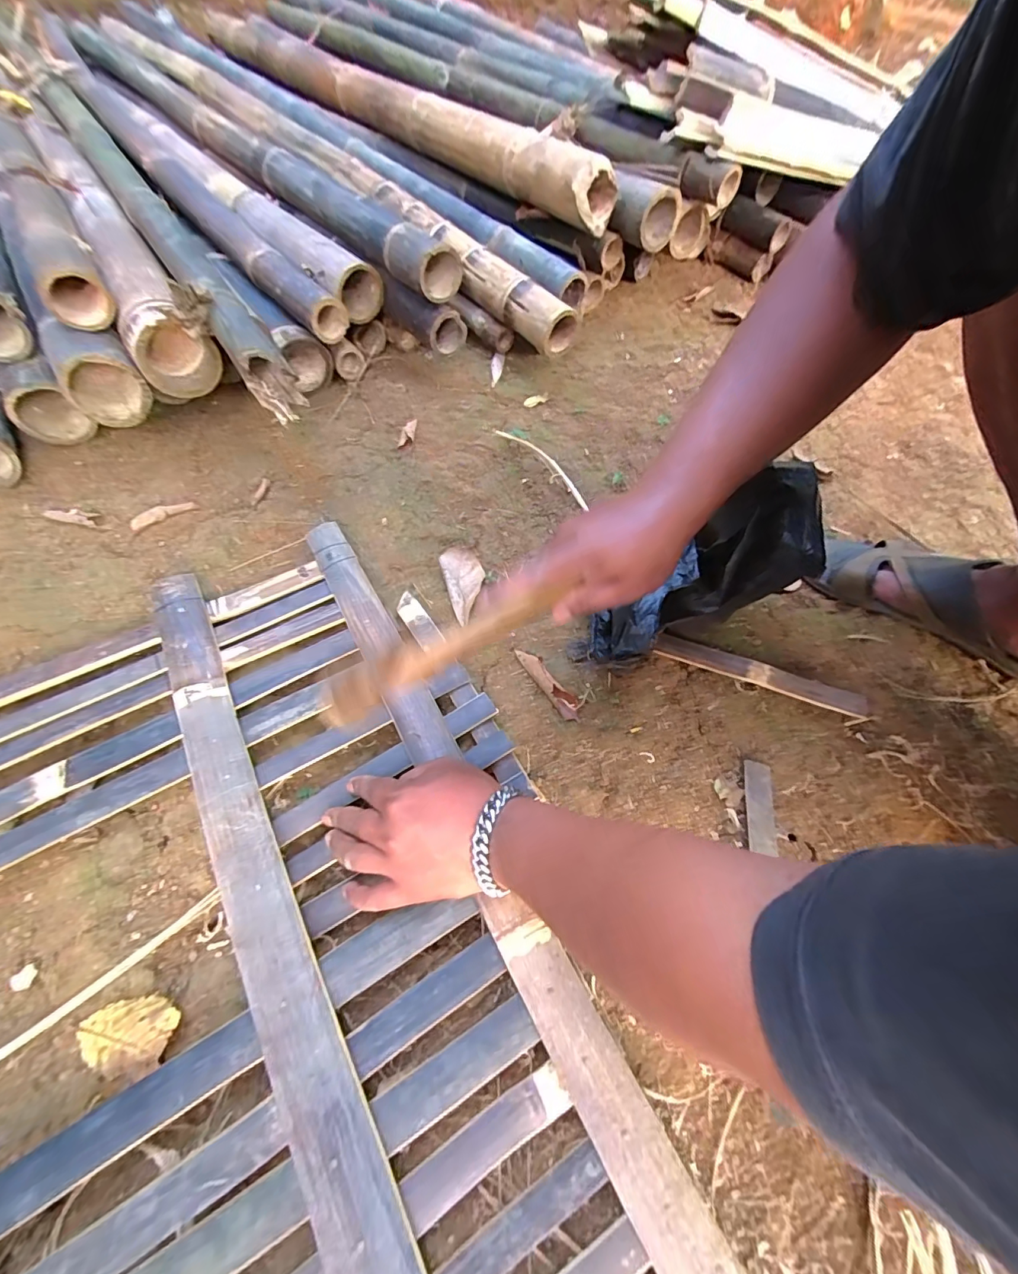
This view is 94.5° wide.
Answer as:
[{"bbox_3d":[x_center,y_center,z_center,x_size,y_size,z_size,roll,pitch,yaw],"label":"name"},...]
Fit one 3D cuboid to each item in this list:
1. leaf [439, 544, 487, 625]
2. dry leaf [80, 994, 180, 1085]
[{"bbox_3d":[-0.049,-0.067,0.541,0.047,0.015,0.115,-14,58,-10],"label":"leaf"},{"bbox_3d":[-0.272,0.282,0.333,0.069,0.012,0.044,3,57,1],"label":"dry leaf"}]

